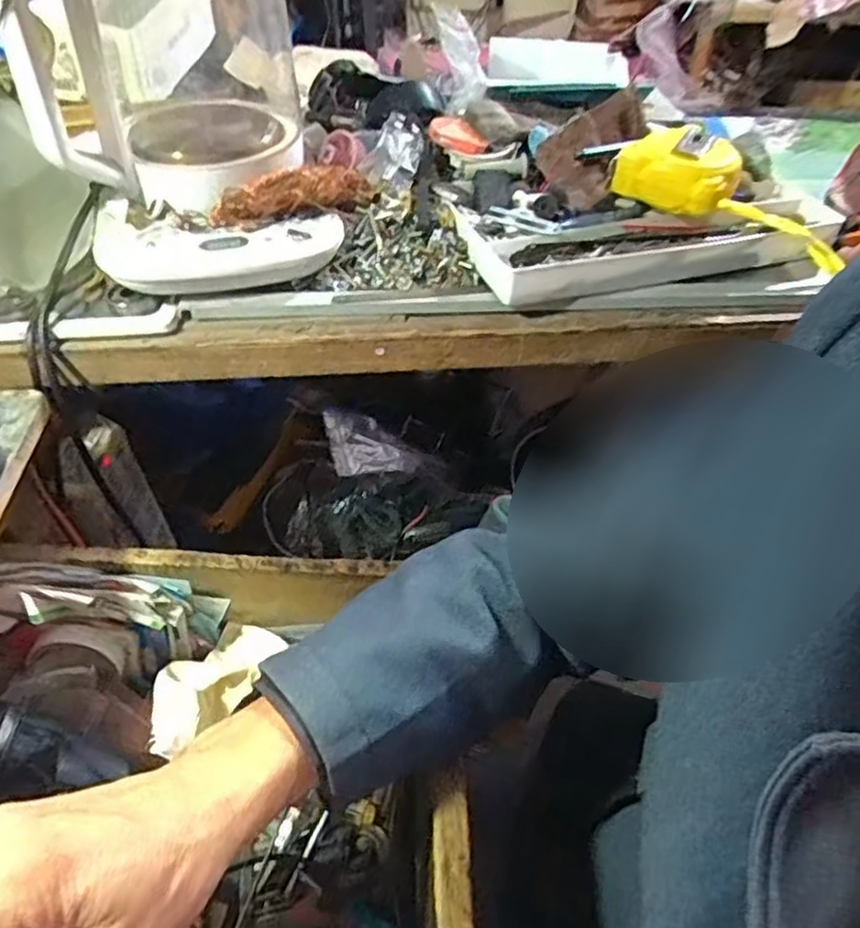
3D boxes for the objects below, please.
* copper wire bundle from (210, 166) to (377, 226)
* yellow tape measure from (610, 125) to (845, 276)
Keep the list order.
[{"bbox_3d":[-0.097,-0.194,0.500,0.117,0.026,0.020,-22,51,-21],"label":"copper wire bundle"},{"bbox_3d":[0.223,-0.195,0.507,0.175,0.044,0.048,26,52,2],"label":"yellow tape measure"}]

